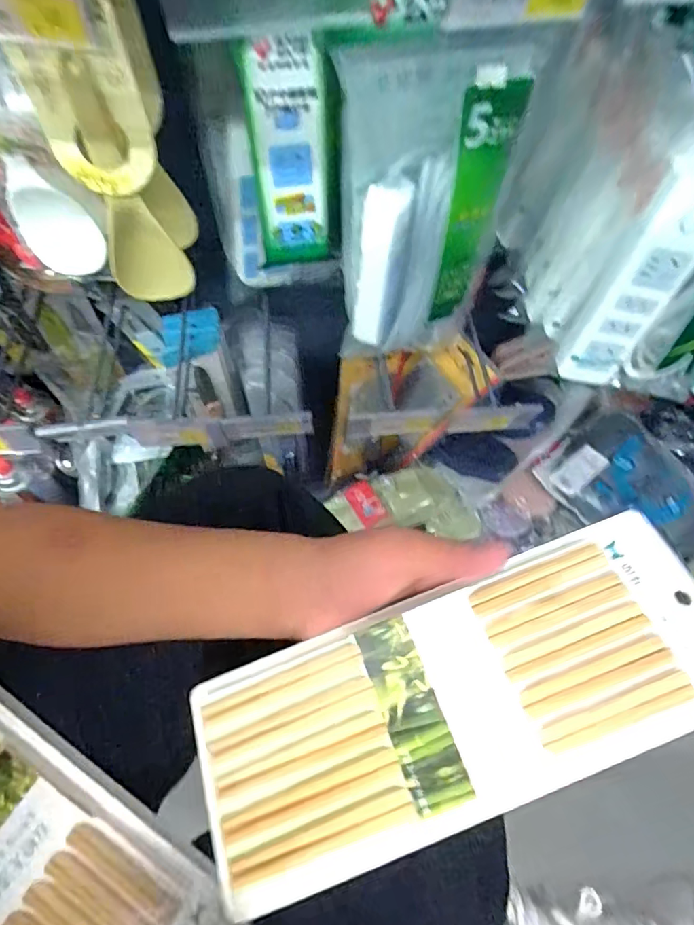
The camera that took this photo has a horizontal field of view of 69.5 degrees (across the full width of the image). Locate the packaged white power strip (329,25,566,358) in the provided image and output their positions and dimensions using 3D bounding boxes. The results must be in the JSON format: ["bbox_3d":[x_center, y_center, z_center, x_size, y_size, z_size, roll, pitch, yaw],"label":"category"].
[{"bbox_3d":[0.068,-0.211,0.462,0.149,0.278,0.040,0,61,-2],"label":"packaged white power strip"}]

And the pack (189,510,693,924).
[{"bbox_3d":[0.060,0.121,0.262,0.280,0.023,0.107,-21,63,-2],"label":"pack"}]

